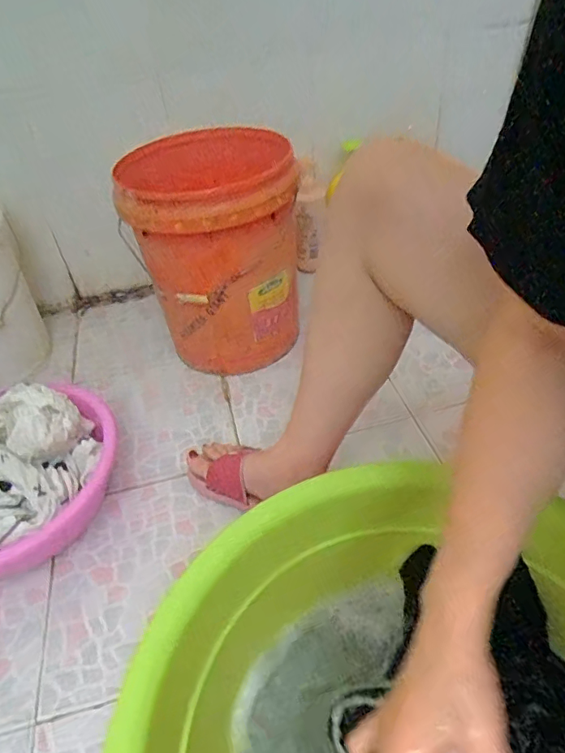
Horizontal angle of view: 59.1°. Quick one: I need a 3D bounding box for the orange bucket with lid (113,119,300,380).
[{"bbox_3d":[-0.113,-0.218,0.949,0.284,0.397,0.316,-8,41,0],"label":"orange bucket with lid"}]

